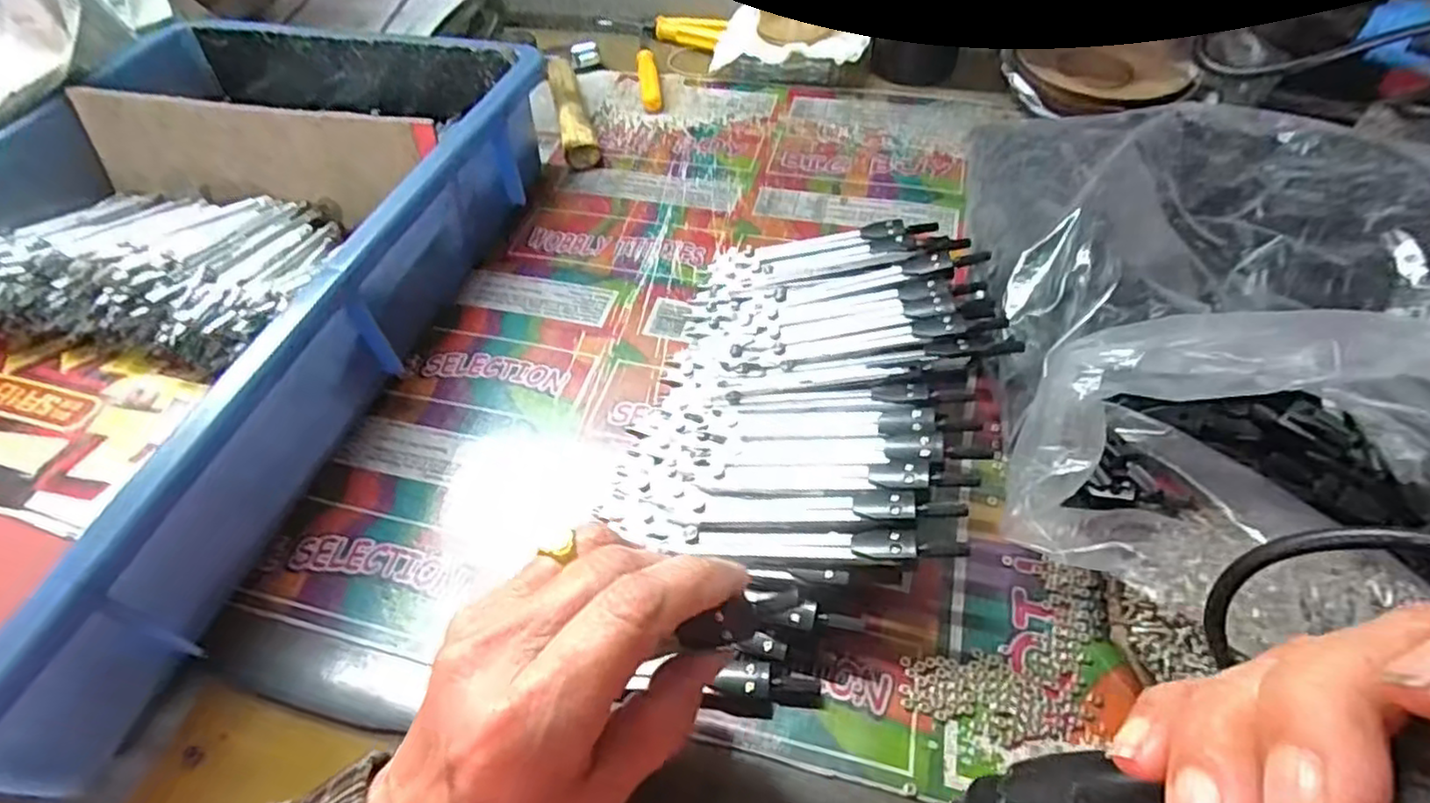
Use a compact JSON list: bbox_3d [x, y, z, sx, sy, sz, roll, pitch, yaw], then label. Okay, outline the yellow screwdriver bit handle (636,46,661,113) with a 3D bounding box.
[{"bbox_3d":[-0.051,-0.251,0.534,0.015,0.016,0.073,-7,52,-2],"label":"yellow screwdriver bit handle"}]

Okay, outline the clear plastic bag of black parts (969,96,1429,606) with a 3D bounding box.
[{"bbox_3d":[0.249,-0.045,0.315,0.229,0.079,0.259,5,53,8],"label":"clear plastic bag of black parts"}]

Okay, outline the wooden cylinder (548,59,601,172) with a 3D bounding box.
[{"bbox_3d":[-0.107,-0.215,0.507,0.022,0.018,0.125,-15,53,-8],"label":"wooden cylinder"}]

